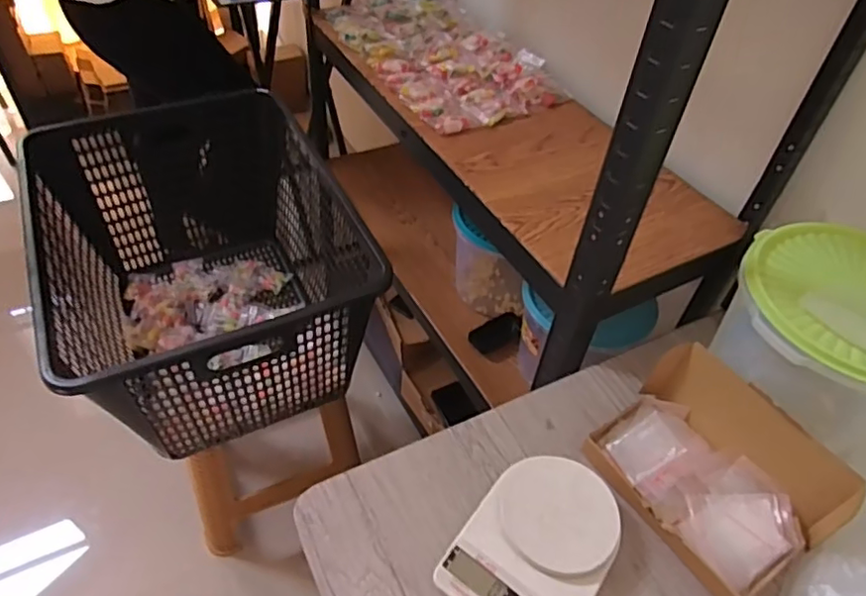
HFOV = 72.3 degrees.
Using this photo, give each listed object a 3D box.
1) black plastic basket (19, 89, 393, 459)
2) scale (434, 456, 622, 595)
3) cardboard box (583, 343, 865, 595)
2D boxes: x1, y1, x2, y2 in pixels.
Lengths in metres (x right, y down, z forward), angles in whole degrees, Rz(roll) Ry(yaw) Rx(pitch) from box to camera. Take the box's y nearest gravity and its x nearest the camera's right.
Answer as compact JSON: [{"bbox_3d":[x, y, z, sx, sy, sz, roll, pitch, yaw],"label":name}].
[{"bbox_3d":[-0.357,-0.044,0.992,0.459,0.309,0.576,-14,50,-19],"label":"black plastic basket"},{"bbox_3d":[0.100,0.232,0.558,0.127,0.035,0.169,30,51,20],"label":"scale"},{"bbox_3d":[0.281,0.170,0.602,0.158,0.089,0.221,-25,54,-27],"label":"cardboard box"}]

